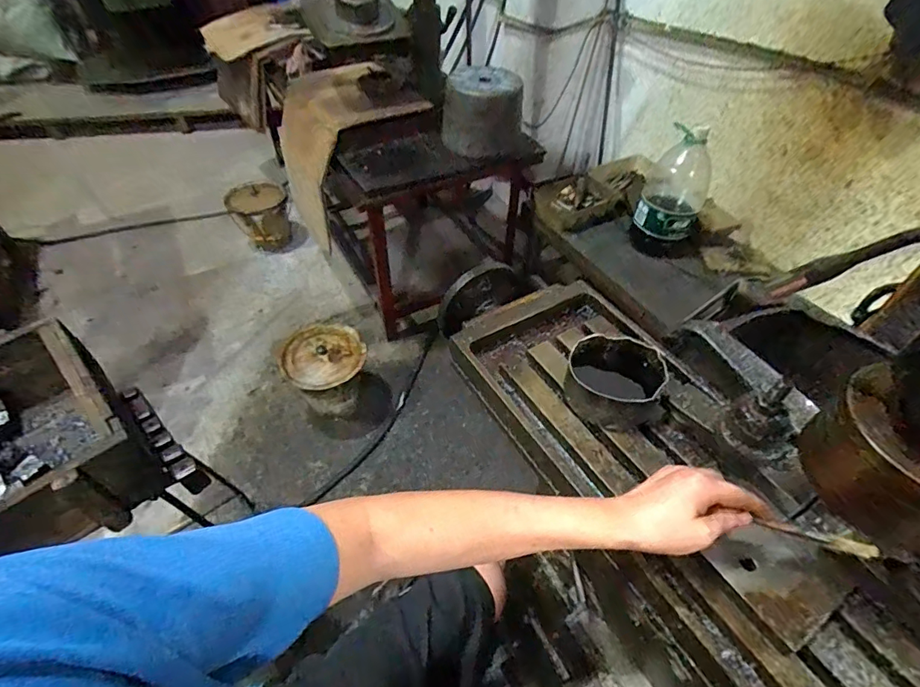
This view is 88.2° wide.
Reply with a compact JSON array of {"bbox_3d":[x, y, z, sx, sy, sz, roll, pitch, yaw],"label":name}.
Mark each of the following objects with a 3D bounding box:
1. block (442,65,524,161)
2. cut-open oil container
[{"bbox_3d":[0.064,-0.690,1.414,0.230,0.209,0.178,2,49,0],"label":"block"},{"bbox_3d":[0.188,0.046,0.572,0.117,0.064,0.106,18,51,14],"label":"cut-open oil container"}]

